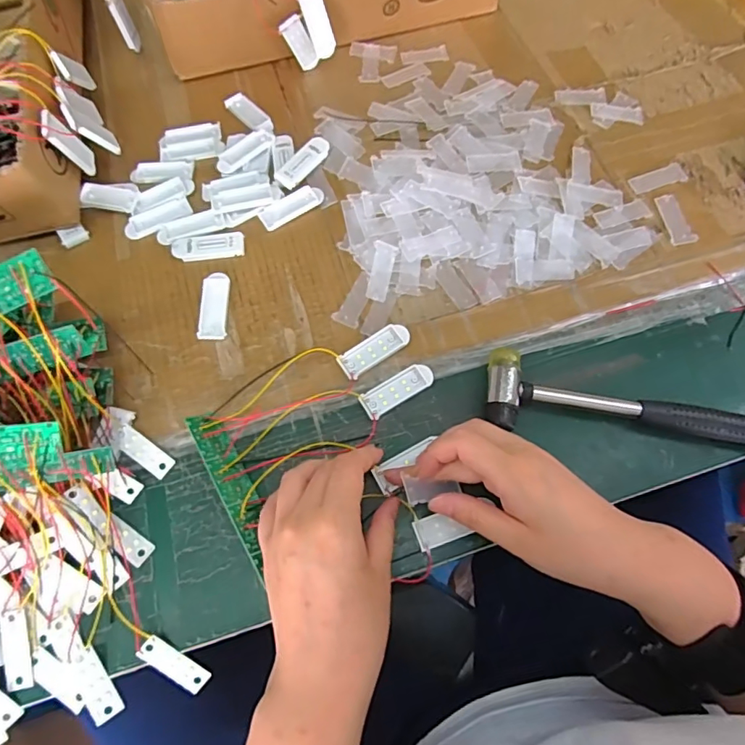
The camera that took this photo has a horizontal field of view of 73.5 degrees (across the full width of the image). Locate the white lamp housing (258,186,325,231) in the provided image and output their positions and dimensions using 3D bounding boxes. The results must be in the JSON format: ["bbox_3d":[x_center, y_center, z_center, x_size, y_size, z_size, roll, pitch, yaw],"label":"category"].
[{"bbox_3d":[-0.069,-0.142,0.426,0.056,0.007,0.021,-32,72,-12],"label":"white lamp housing"}]

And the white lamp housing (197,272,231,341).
[{"bbox_3d":[-0.125,-0.054,0.395,0.021,0.006,0.057,-1,69,-1],"label":"white lamp housing"}]

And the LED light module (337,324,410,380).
[{"bbox_3d":[0.002,-0.018,0.383,0.057,0.007,0.022,-33,72,-12],"label":"LED light module"}]

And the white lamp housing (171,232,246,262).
[{"bbox_3d":[-0.136,-0.105,0.414,0.058,0.006,0.022,-9,69,-4],"label":"white lamp housing"}]

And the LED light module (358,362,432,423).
[{"bbox_3d":[0.019,0.013,0.375,0.057,0.004,0.021,-31,72,-11],"label":"LED light module"}]

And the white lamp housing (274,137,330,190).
[{"bbox_3d":[-0.061,-0.186,0.439,0.021,0.007,0.058,36,73,13],"label":"white lamp housing"}]

